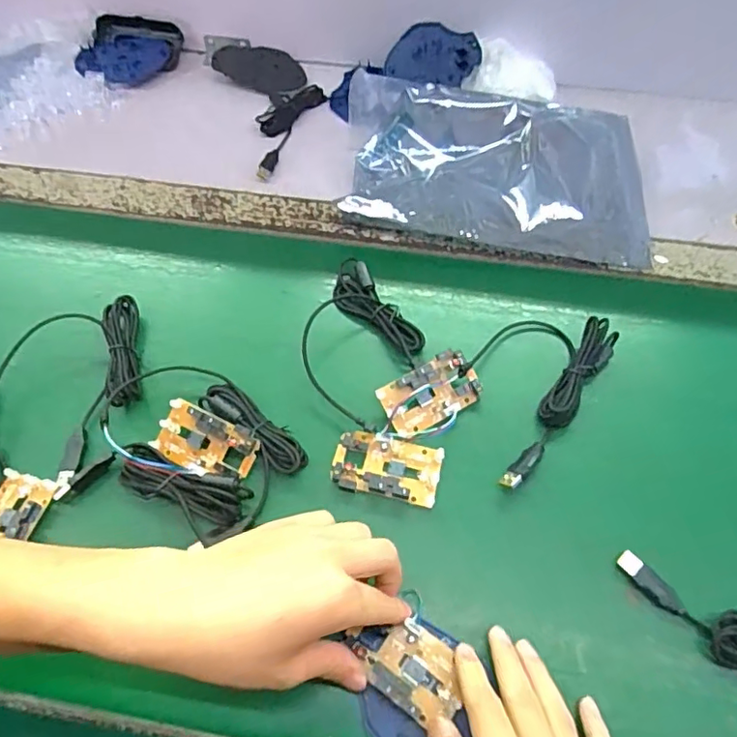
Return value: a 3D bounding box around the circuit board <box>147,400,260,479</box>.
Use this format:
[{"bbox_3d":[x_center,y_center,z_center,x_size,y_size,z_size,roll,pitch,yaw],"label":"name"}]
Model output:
[{"bbox_3d":[-0.122,0.055,0.412,0.076,0.012,0.043,21,86,14],"label":"circuit board"}]

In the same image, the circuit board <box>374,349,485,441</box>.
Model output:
[{"bbox_3d":[0.048,0.020,0.425,0.074,0.011,0.045,-30,95,-10],"label":"circuit board"}]

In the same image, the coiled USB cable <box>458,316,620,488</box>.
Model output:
[{"bbox_3d":[0.122,0.010,0.435,0.087,0.023,0.159,33,64,19],"label":"coiled USB cable"}]

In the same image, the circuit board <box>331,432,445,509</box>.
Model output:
[{"bbox_3d":[0.013,0.072,0.406,0.076,0.012,0.043,10,59,7],"label":"circuit board"}]

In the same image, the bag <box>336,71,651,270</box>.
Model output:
[{"bbox_3d":[0.122,-0.202,0.542,0.295,0.056,0.190,8,59,5],"label":"bag"}]

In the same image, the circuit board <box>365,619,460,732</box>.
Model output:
[{"bbox_3d":[0.031,0.186,0.340,0.055,0.009,0.044,30,63,18],"label":"circuit board"}]

